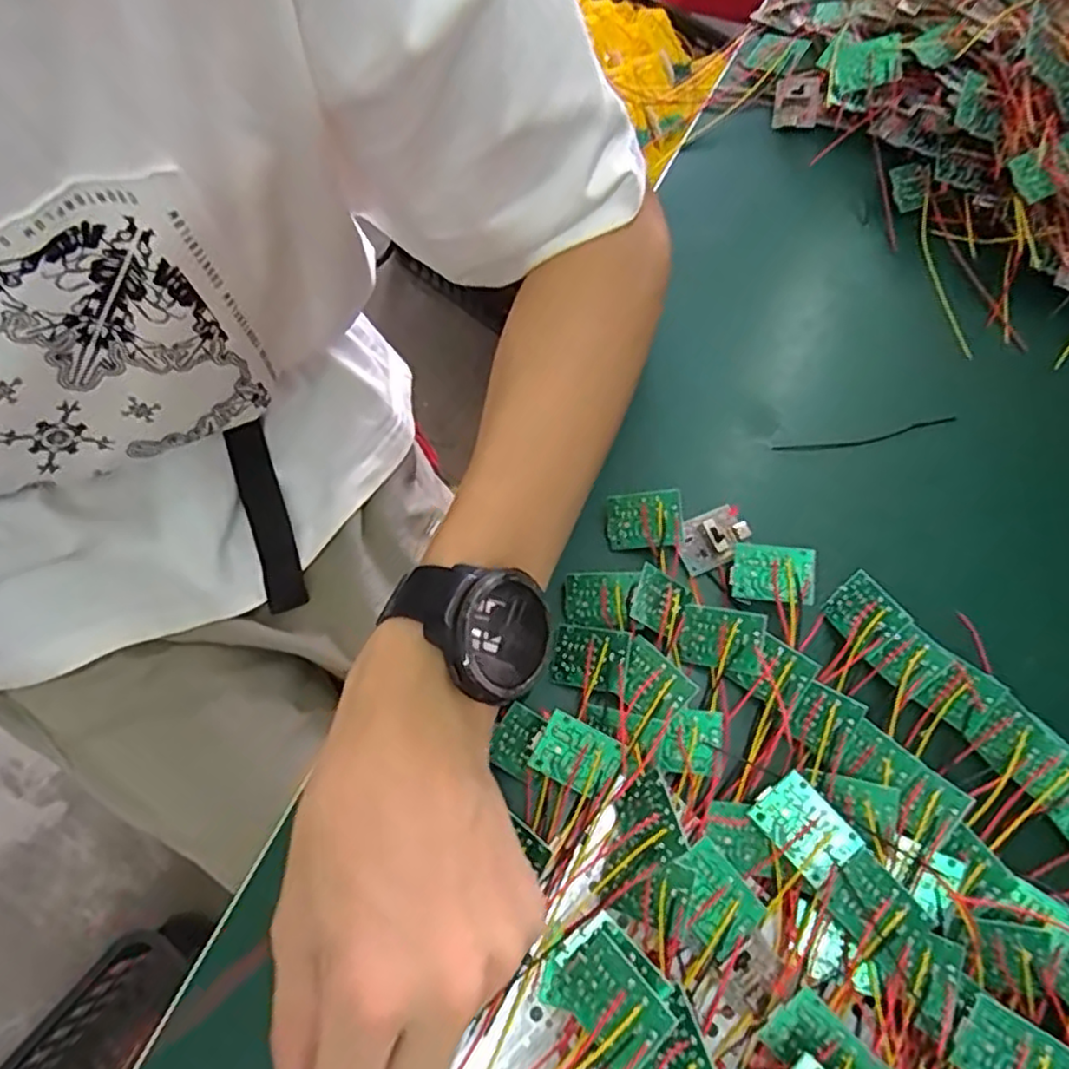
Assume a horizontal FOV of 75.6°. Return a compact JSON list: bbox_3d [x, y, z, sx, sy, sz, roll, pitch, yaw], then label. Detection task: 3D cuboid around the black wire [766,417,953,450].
[{"bbox_3d":[0.173,-0.051,0.358,0.098,0.004,0.008,-10,67,-4],"label":"black wire"}]

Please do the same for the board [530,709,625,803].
[{"bbox_3d":[0.017,0.091,0.282,0.033,0.004,0.026,29,87,1],"label":"board"}]

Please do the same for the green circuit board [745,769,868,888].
[{"bbox_3d":[0.104,0.113,0.266,0.027,0.004,0.036,-45,71,2],"label":"green circuit board"}]

